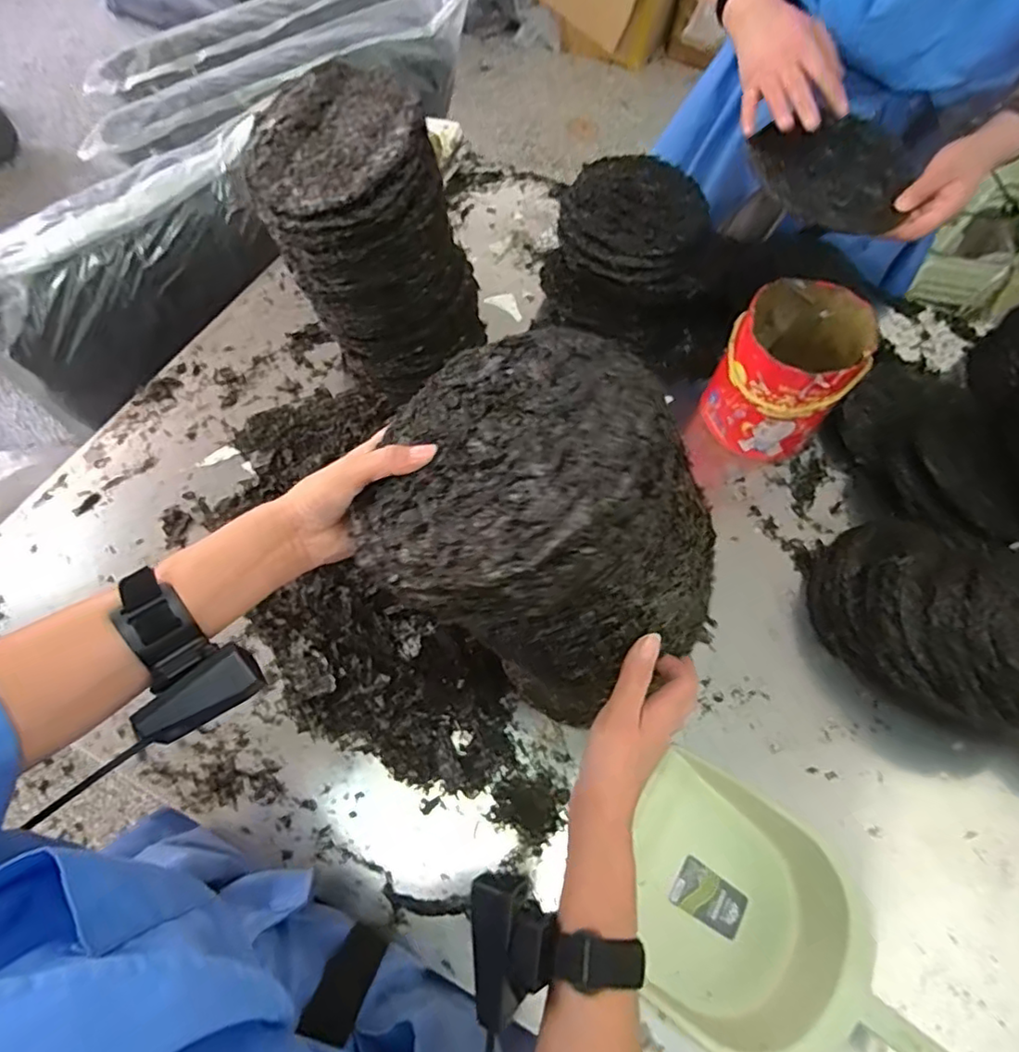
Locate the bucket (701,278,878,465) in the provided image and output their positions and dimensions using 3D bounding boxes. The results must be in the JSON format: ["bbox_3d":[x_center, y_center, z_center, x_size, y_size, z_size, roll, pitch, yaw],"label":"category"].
[{"bbox_3d":[0.377,-0.211,0.819,0.155,0.181,0.180,31,65,14],"label":"bucket"}]

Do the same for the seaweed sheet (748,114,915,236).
[{"bbox_3d":[0.387,-0.414,0.704,0.176,0.034,0.155,-5,62,-5],"label":"seaweed sheet"}]

